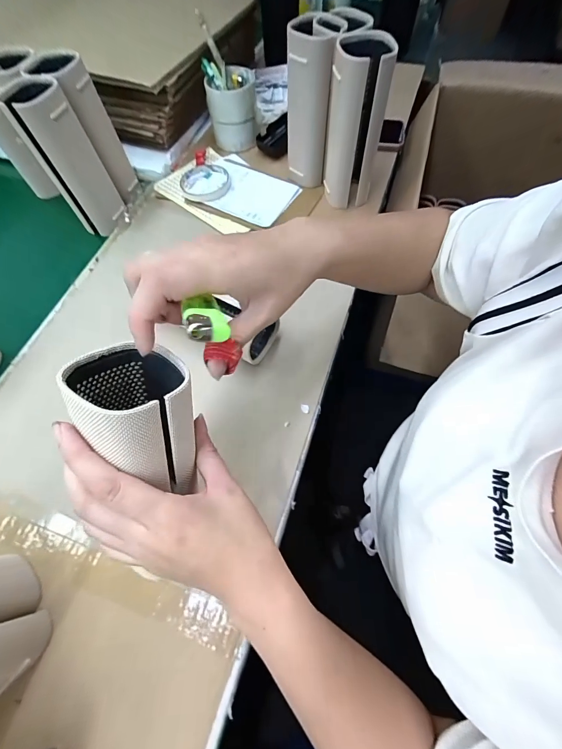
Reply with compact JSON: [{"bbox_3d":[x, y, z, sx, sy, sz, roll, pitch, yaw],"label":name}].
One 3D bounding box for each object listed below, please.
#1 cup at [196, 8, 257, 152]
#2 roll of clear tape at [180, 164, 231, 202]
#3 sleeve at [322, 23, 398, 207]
[{"bbox_3d":[-0.085,-0.480,0.551,0.081,0.134,0.098,-10,64,-2],"label":"cup"},{"bbox_3d":[-0.125,-0.317,0.538,0.080,0.011,0.091,-22,65,-7],"label":"roll of clear tape"},{"bbox_3d":[0.100,-0.334,0.453,0.072,0.181,0.068,8,65,7],"label":"sleeve"}]

